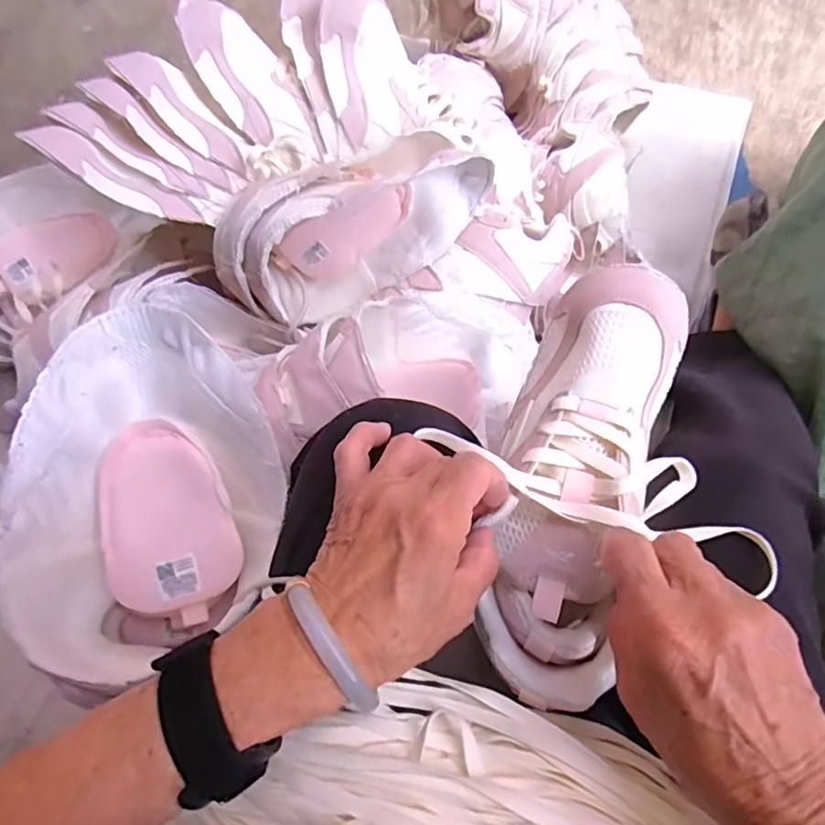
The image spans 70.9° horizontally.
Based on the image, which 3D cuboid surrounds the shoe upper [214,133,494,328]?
[{"bbox_3d":[-0.051,-0.168,0.520,0.240,0.147,0.087,-27,76,-1],"label":"shoe upper"}]

